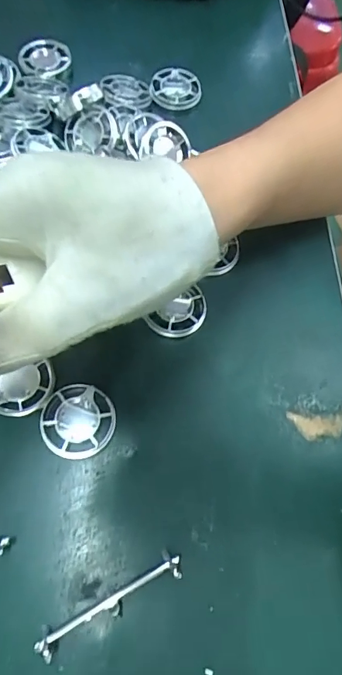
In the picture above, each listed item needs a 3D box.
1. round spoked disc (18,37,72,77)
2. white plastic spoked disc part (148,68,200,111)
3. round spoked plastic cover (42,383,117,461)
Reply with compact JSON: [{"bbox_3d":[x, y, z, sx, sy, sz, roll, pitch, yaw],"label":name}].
[{"bbox_3d":[-0.098,-0.218,0.349,0.040,0.012,0.033,-11,69,-10],"label":"round spoked disc"},{"bbox_3d":[0.003,-0.194,0.349,0.040,0.013,0.036,3,67,-4],"label":"white plastic spoked disc part"},{"bbox_3d":[-0.050,0.045,0.242,0.039,0.009,0.039,2,73,-6],"label":"round spoked plastic cover"}]

